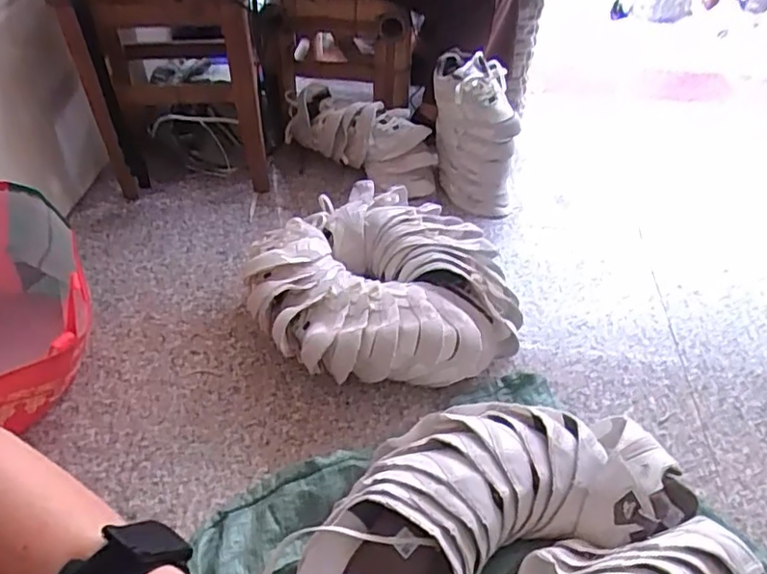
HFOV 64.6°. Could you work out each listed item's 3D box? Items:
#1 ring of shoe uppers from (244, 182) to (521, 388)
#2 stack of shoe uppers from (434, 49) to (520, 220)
[{"bbox_3d":[-0.003,-0.011,0.953,0.387,0.147,0.354,0,44,0],"label":"ring of shoe uppers"},{"bbox_3d":[0.173,-0.275,1.141,0.132,0.260,0.129,-5,44,-7],"label":"stack of shoe uppers"}]

